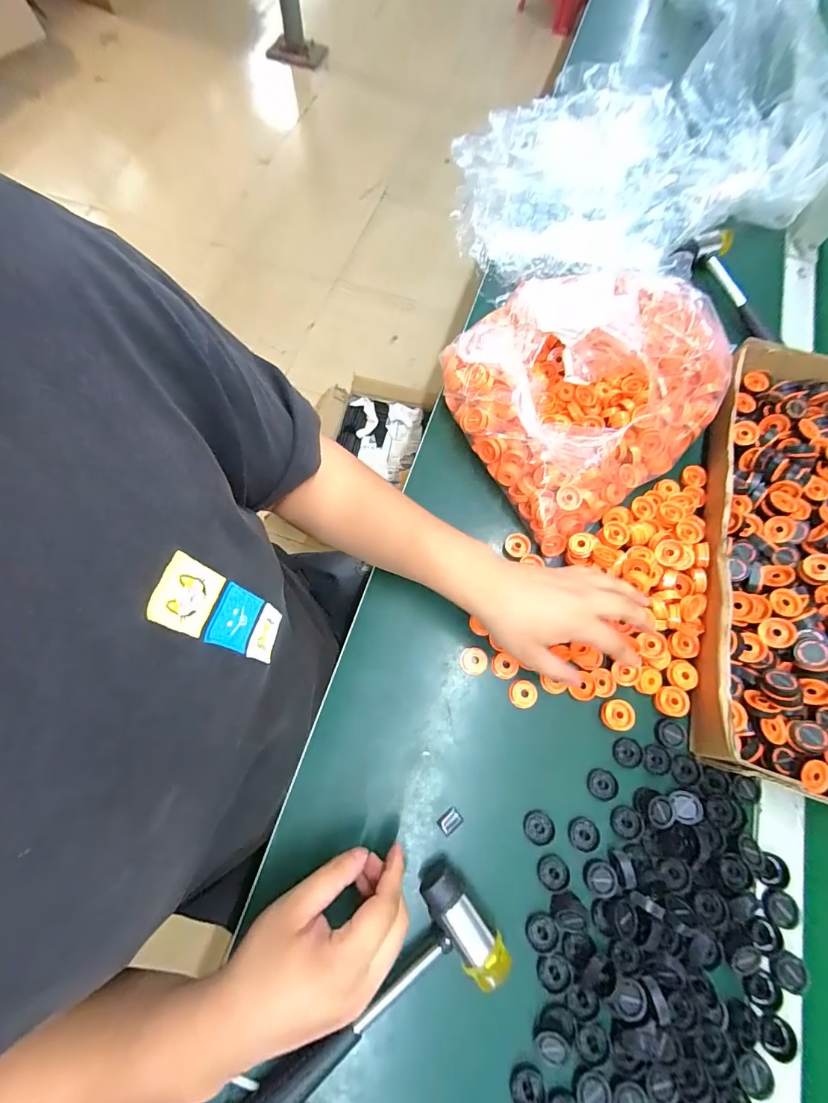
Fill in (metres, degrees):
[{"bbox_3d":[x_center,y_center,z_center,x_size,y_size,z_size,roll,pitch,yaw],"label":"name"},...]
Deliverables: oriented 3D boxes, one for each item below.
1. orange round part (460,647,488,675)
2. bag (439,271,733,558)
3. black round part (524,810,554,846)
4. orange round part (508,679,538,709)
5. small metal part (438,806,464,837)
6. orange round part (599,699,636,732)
[{"bbox_3d":[0.057,0.105,0.412,0.025,0.004,0.025,1,70,-3],"label":"orange round part"},{"bbox_3d":[0.167,-0.176,0.437,0.241,0.089,0.238,-37,76,-10],"label":"bag"},{"bbox_3d":[0.107,0.238,0.370,0.025,0.006,0.026,1,70,-3],"label":"black round part"},{"bbox_3d":[0.102,0.134,0.403,0.025,0.007,0.025,1,70,-3],"label":"orange round part"},{"bbox_3d":[0.032,0.232,0.370,0.021,0.004,0.016,-34,76,-14],"label":"small metal part"},{"bbox_3d":[0.186,0.150,0.394,0.027,0.012,0.026,1,70,-3],"label":"orange round part"}]

